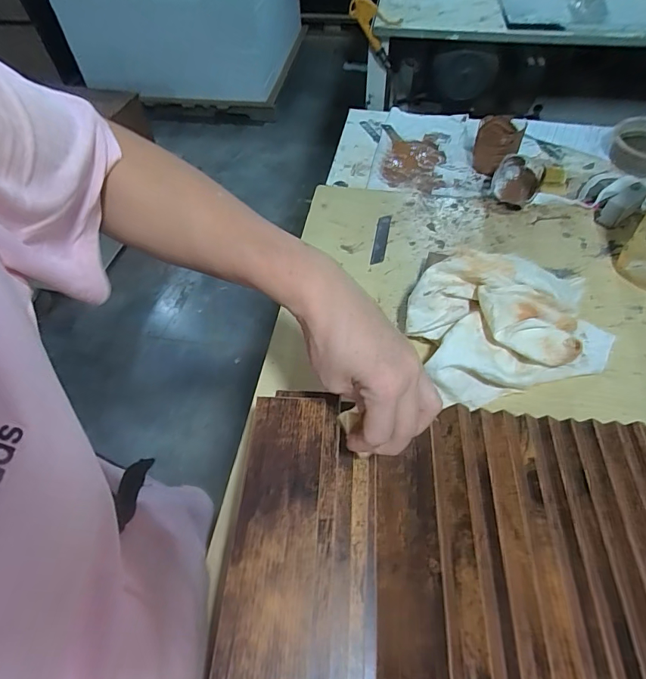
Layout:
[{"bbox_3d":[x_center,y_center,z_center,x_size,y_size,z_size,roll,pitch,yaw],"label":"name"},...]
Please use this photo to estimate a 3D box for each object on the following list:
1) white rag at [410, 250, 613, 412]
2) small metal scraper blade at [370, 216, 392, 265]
[{"bbox_3d":[0.207,-0.025,0.480,0.227,0.073,0.146,-14,56,-8],"label":"white rag"},{"bbox_3d":[0.080,-0.139,0.611,0.018,0.006,0.094,9,56,8],"label":"small metal scraper blade"}]

